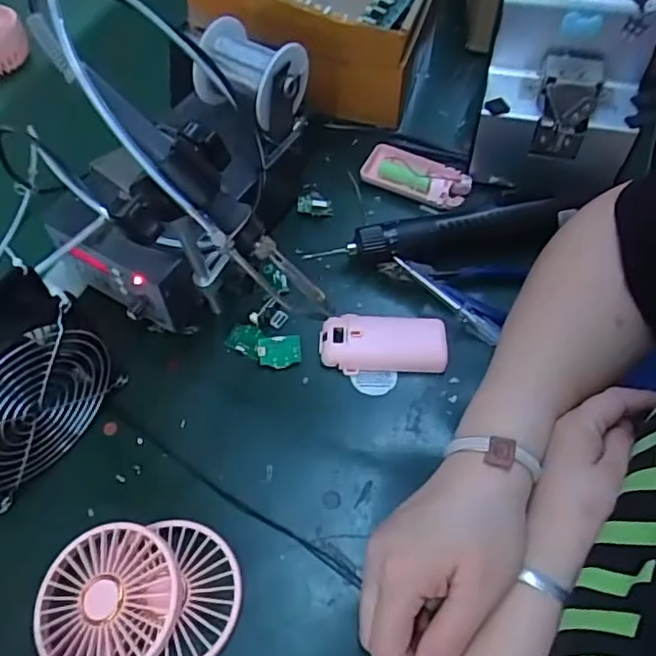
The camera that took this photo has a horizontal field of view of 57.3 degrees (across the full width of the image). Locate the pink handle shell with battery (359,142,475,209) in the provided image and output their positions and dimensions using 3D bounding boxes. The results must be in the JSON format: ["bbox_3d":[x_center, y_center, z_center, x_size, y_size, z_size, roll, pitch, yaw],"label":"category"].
[{"bbox_3d":[0.082,-0.140,0.550,0.095,0.020,0.049,24,60,15],"label":"pink handle shell with battery"}]

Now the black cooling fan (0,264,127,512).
[{"bbox_3d":[-0.196,0.043,0.377,0.057,0.115,0.121,26,61,16],"label":"black cooling fan"}]

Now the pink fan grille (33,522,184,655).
[{"bbox_3d":[-0.130,0.162,0.357,0.085,0.017,0.085,0,57,0],"label":"pink fan grille"}]

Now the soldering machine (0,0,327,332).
[{"bbox_3d":[-0.103,-0.120,0.414,0.182,0.230,0.244,-4,57,-2],"label":"soldering machine"}]

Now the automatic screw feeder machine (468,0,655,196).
[{"bbox_3d":[0.205,-0.230,0.528,0.126,0.154,0.177,12,58,8],"label":"automatic screw feeder machine"}]

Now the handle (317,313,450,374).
[{"bbox_3d":[0.043,0.010,0.456,0.094,0.020,0.042,-2,57,-1],"label":"handle"}]

